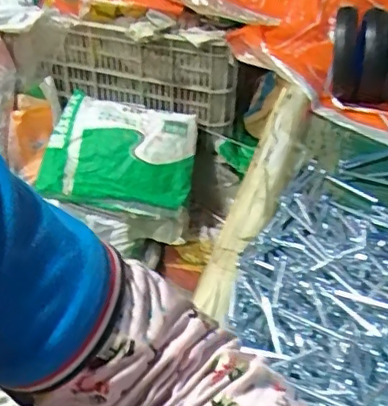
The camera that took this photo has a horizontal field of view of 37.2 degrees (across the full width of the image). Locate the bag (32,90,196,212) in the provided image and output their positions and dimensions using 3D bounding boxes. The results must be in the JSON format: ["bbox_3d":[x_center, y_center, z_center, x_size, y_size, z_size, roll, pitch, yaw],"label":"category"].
[{"bbox_3d":[-0.167,-0.119,1.380,0.338,0.057,0.263,14,78,3],"label":"bag"}]

